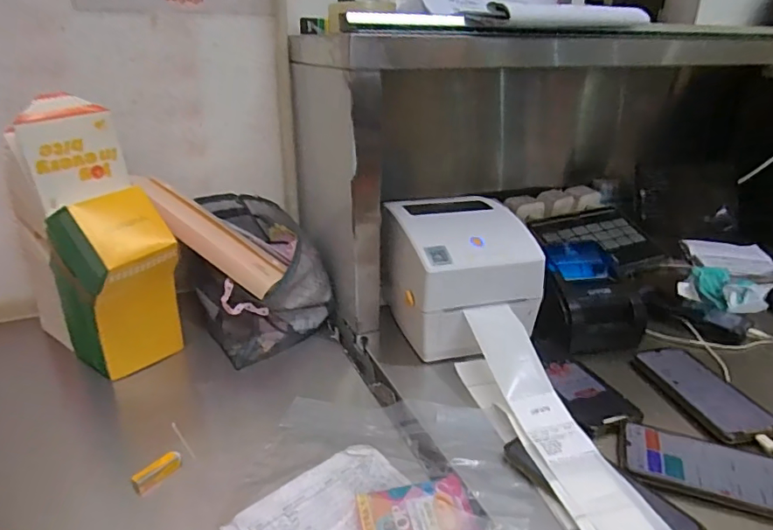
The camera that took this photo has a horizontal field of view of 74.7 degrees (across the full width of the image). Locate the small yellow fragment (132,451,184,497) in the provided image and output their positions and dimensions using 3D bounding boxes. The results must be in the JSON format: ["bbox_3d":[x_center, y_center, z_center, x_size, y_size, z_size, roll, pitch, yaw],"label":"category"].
[{"bbox_3d":[-0.238,0.215,0.527,0.014,0.019,0.052,15,27,30],"label":"small yellow fragment"}]

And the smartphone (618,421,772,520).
[{"bbox_3d":[0.326,0.199,0.504,0.171,0.013,0.087,12,26,25],"label":"smartphone"}]

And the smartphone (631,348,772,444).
[{"bbox_3d":[0.389,0.153,0.635,0.084,0.014,0.179,-7,21,-10],"label":"smartphone"}]

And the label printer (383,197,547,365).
[{"bbox_3d":[0.104,0.008,0.722,0.180,0.157,0.198,-11,25,-13],"label":"label printer"}]

